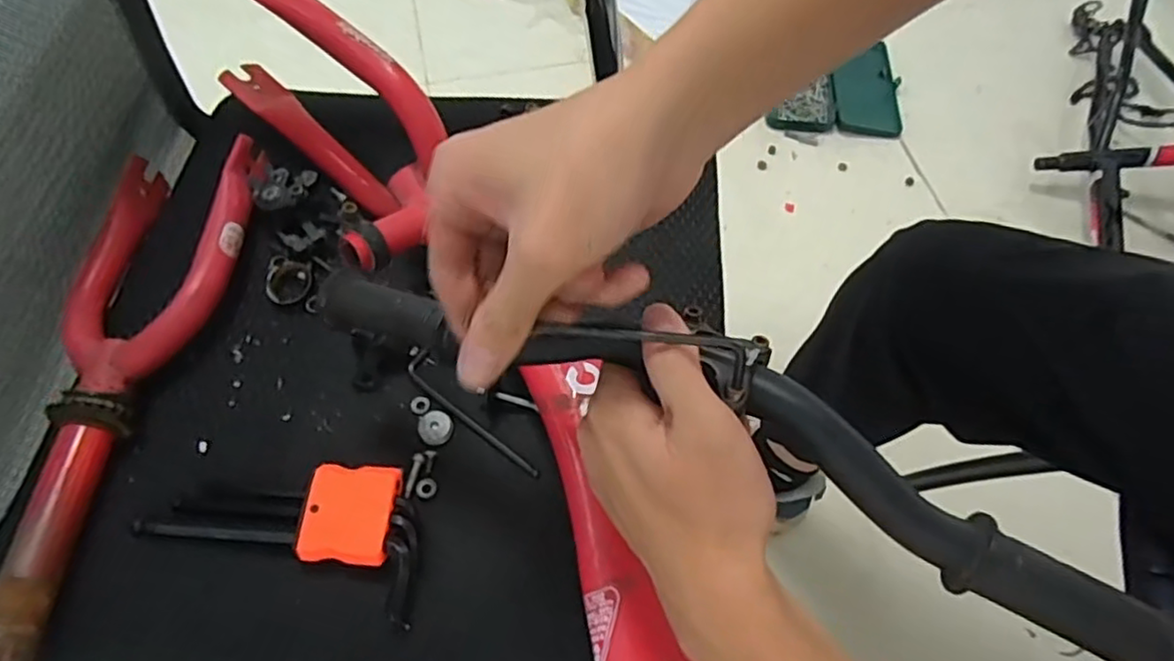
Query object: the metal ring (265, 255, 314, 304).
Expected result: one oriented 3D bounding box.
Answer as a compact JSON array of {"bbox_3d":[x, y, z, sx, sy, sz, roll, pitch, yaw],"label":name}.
[{"bbox_3d":[-0.216,-0.036,0.482,0.032,0.008,0.036,15,75,-8],"label":"metal ring"}]

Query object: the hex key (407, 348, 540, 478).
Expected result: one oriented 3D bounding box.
[{"bbox_3d":[-0.075,0.055,0.438,0.119,0.010,0.021,40,67,18],"label":"hex key"}]

